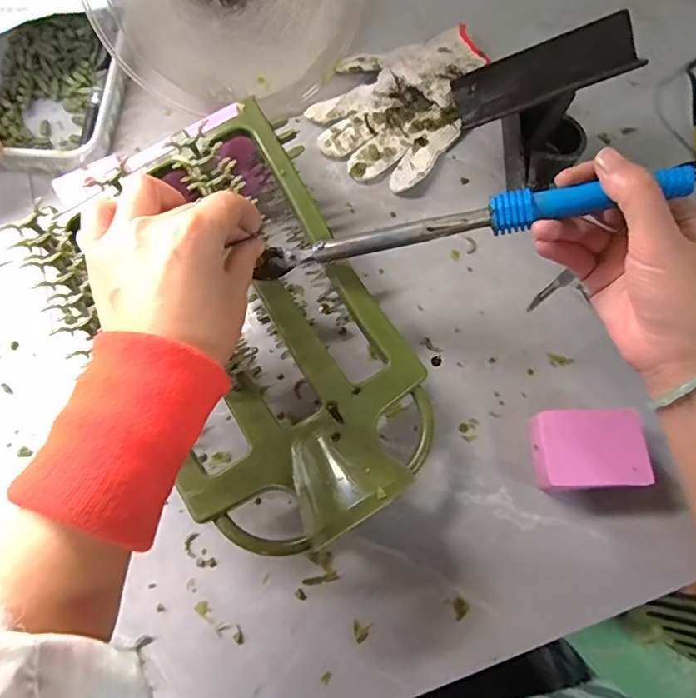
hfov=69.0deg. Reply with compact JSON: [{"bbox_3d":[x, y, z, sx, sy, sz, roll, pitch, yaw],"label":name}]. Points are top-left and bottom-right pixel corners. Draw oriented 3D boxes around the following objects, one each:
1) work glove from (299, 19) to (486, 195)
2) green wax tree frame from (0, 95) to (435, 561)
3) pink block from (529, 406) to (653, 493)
[{"bbox_3d":[0.050,-0.246,0.496,0.133,0.020,0.194,29,71,10],"label":"work glove"},{"bbox_3d":[-0.075,-0.016,0.338,0.197,0.064,0.293,-29,72,-12],"label":"green wax tree frame"},{"bbox_3d":[0.172,0.074,0.369,0.075,0.028,0.055,-2,69,-2],"label":"pink block"}]

